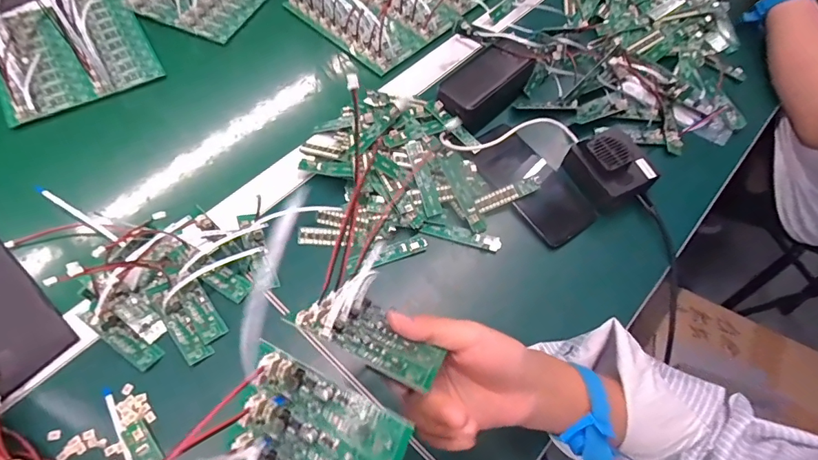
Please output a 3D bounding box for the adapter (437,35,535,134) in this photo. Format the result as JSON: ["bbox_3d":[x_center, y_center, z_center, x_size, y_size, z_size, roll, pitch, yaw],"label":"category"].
[{"bbox_3d":[0.098,-0.180,0.542,0.063,0.040,0.132,39,66,17],"label":"adapter"}]

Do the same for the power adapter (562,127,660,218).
[{"bbox_3d":[0.226,-0.071,0.493,0.073,0.043,0.078,-21,64,-14],"label":"power adapter"}]

